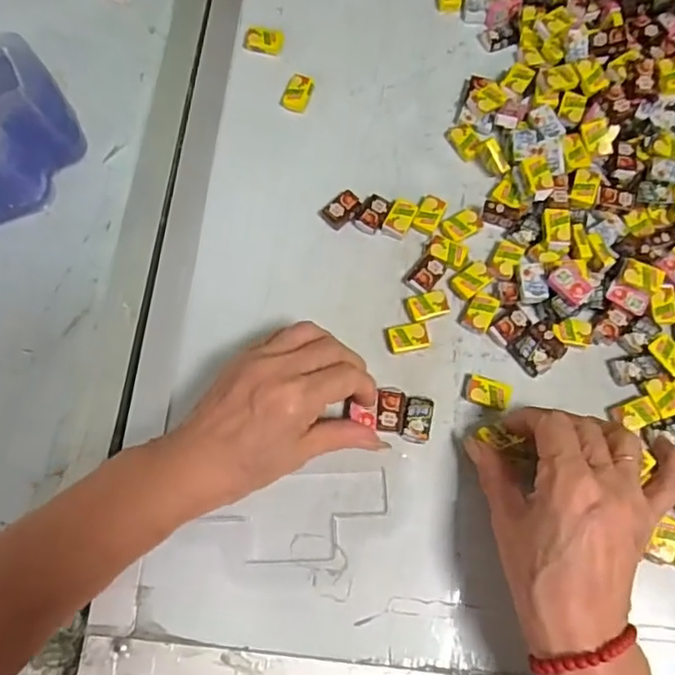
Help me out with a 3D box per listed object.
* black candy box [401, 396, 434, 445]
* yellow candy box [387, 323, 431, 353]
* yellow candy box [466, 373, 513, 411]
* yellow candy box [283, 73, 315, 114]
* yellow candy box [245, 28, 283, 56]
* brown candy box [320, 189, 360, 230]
[{"bbox_3d":[0.050,0.051,0.357,0.018,0.009,0.027,8,73,4],"label":"black candy box"},{"bbox_3d":[0.046,0.001,0.372,0.026,0.010,0.017,-11,72,-2],"label":"yellow candy box"},{"bbox_3d":[0.095,0.035,0.361,0.026,0.008,0.018,18,74,7],"label":"yellow candy box"},{"bbox_3d":[-0.028,-0.182,0.427,0.019,0.011,0.026,21,74,8],"label":"yellow candy box"},{"bbox_3d":[-0.057,-0.228,0.440,0.030,0.010,0.017,10,73,4],"label":"yellow candy box"},{"bbox_3d":[0.003,-0.089,0.398,0.027,0.008,0.018,-43,76,-12],"label":"brown candy box"}]

